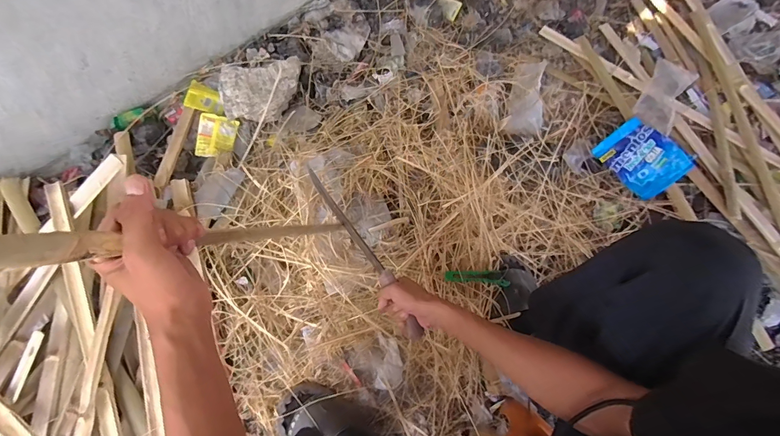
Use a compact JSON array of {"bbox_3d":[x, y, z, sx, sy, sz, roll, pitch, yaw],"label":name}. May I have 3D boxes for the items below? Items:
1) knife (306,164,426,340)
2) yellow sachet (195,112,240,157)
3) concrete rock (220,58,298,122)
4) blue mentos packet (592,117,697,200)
[{"bbox_3d":[-0.057,0.050,0.708,0.032,0.029,0.406,-32,69,-10],"label":"knife"},{"bbox_3d":[-0.486,-0.230,1.034,0.099,0.009,0.118,7,90,-14],"label":"yellow sachet"},{"bbox_3d":[-0.359,-0.367,1.028,0.209,0.069,0.178,-6,67,0],"label":"concrete rock"},{"bbox_3d":[0.648,-0.154,0.946,0.188,0.026,0.133,48,121,12],"label":"blue mentos packet"}]

